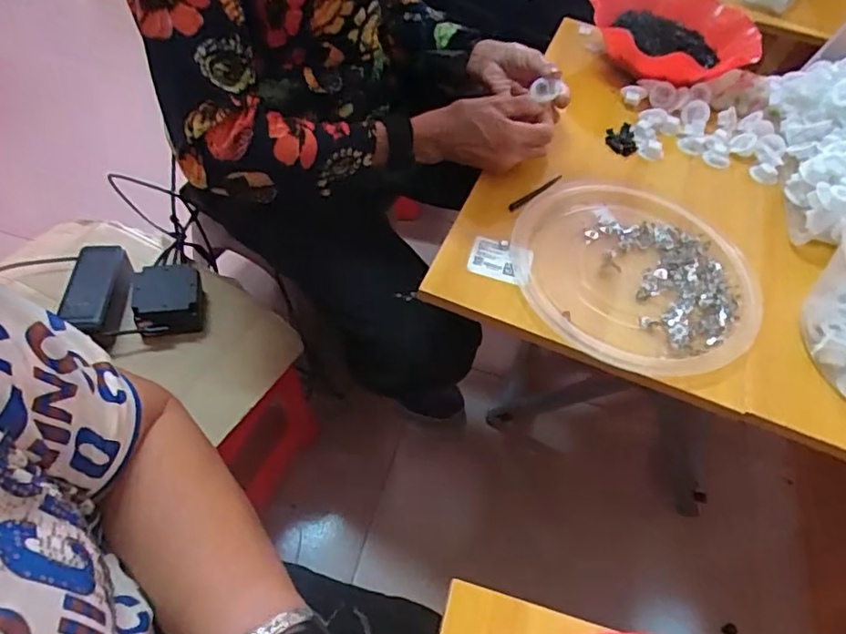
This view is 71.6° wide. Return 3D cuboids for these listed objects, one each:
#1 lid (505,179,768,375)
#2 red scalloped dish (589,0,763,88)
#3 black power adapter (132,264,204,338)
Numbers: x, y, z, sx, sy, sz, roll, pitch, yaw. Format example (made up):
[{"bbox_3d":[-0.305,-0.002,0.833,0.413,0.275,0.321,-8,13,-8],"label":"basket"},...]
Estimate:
[{"bbox_3d":[0.204,-0.047,0.568,0.227,0.017,0.228,4,53,-5],"label":"lid"},{"bbox_3d":[0.337,-0.399,0.819,0.210,0.064,0.232,4,53,-4],"label":"red scalloped dish"},{"bbox_3d":[-0.306,-0.022,0.709,0.072,0.050,0.075,-7,54,-12],"label":"black power adapter"}]

